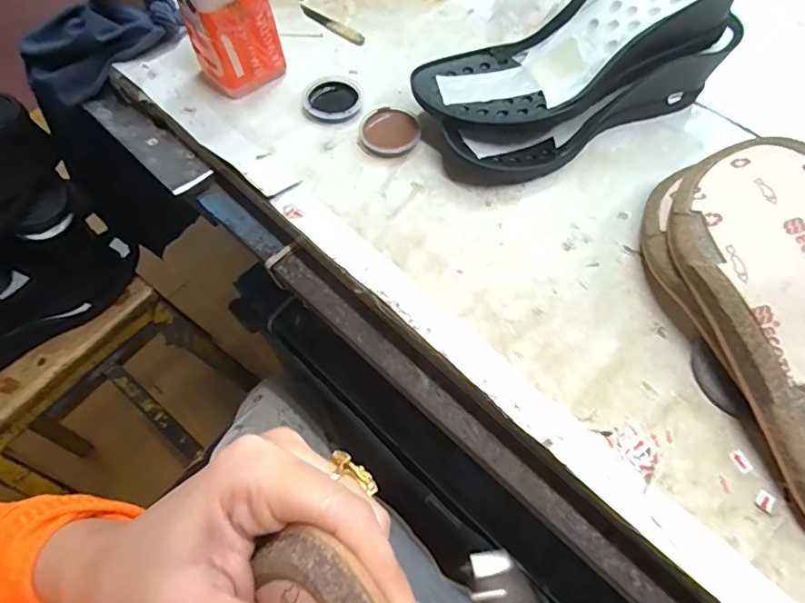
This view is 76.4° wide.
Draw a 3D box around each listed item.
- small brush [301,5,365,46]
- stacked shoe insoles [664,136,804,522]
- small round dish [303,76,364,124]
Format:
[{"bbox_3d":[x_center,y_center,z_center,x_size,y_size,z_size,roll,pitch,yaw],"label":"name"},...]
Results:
[{"bbox_3d":[-0.062,-0.245,0.449,0.075,0.006,0.012,36,67,19],"label":"small brush"},{"bbox_3d":[0.197,0.009,0.269,0.078,0.072,0.217,-3,61,-1],"label":"stacked shoe insoles"},{"bbox_3d":[-0.054,-0.158,0.400,0.045,0.009,0.045,0,61,1],"label":"small round dish"}]

